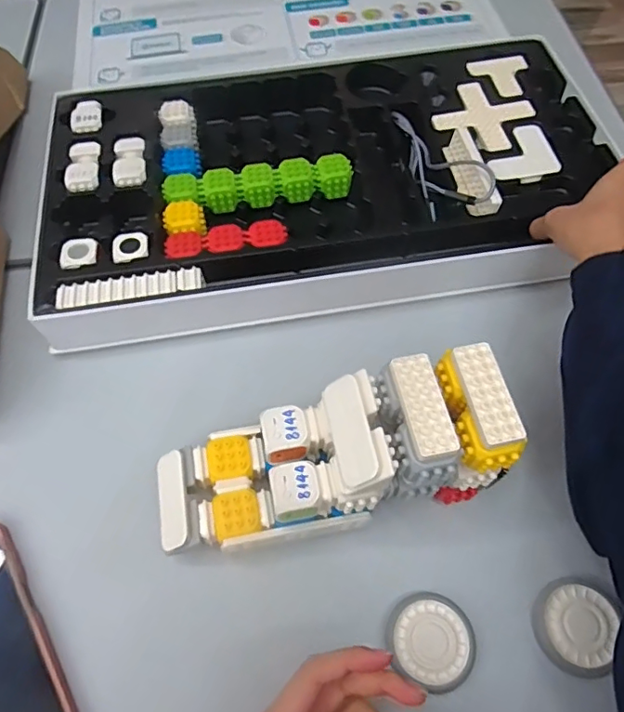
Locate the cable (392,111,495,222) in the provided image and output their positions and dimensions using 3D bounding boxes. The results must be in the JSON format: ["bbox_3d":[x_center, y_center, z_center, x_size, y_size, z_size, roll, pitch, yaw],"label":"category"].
[{"bbox_3d":[0.125,-0.196,0.520,0.063,0.015,0.150,-25,61,19],"label":"cable"}]

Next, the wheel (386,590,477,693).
[{"bbox_3d":[0.081,0.192,0.363,0.056,0.014,0.054,0,63,1],"label":"wheel"}]

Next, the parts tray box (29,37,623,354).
[{"bbox_3d":[0.014,-0.172,0.526,0.533,0.046,0.309,-8,63,-3],"label":"parts tray box"}]

